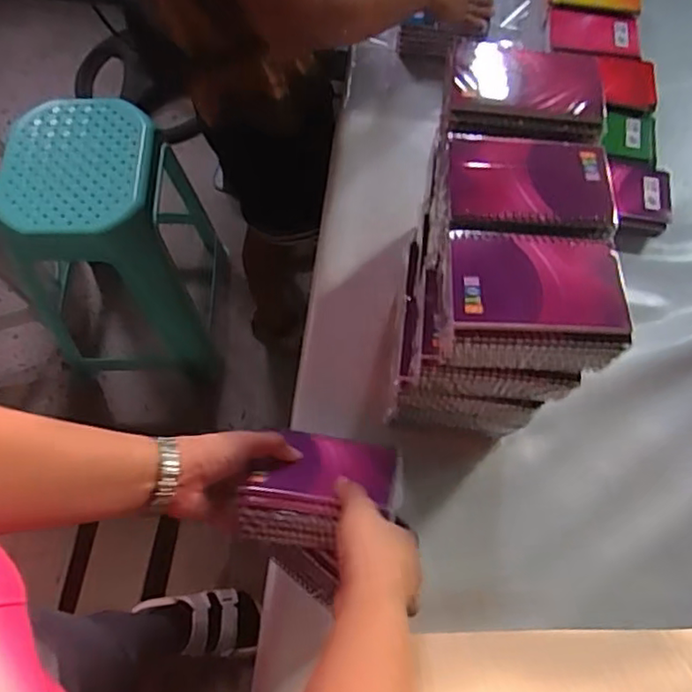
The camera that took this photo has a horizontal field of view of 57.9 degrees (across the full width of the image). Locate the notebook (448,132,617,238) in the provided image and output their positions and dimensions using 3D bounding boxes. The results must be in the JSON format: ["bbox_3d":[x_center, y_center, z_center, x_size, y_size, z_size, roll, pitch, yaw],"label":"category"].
[{"bbox_3d":[0.151,-0.134,0.516,0.131,0.010,0.099,5,65,2],"label":"notebook"}]

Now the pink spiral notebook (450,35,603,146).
[{"bbox_3d":[0.160,-0.228,0.555,0.130,0.023,0.101,5,71,5],"label":"pink spiral notebook"}]

